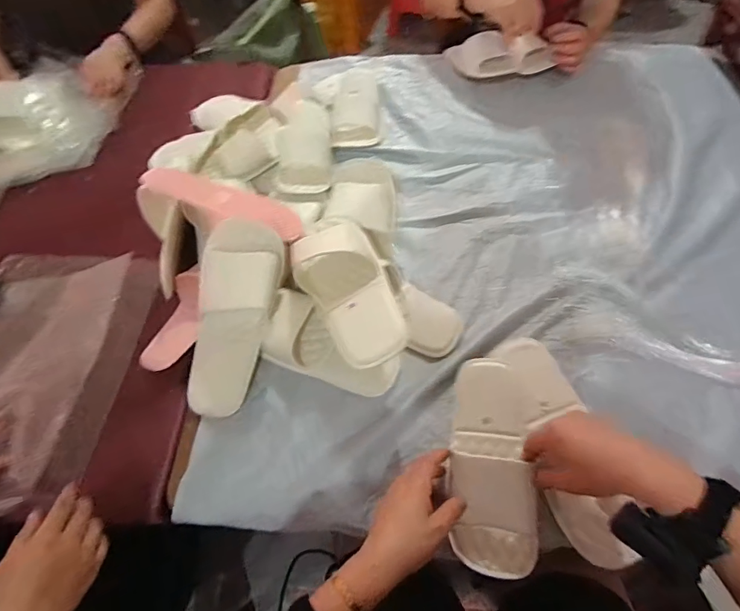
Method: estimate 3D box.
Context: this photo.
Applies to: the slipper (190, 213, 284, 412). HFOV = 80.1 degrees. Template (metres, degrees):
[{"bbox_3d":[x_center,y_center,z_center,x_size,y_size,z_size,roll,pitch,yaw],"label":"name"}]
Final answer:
[{"bbox_3d":[-0.187,0.013,0.597,0.101,0.035,0.259,9,85,9],"label":"slipper"}]

